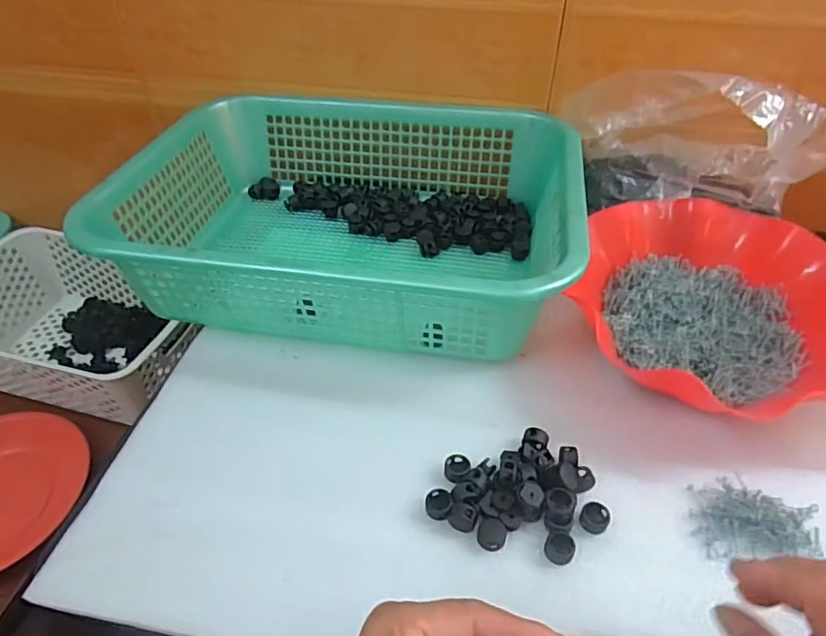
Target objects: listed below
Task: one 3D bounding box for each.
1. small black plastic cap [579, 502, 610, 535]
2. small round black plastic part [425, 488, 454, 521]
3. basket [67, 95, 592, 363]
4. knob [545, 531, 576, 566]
[{"bbox_3d":[0.112,0.124,0.347,0.017,0.009,0.017,0,45,0],"label":"small black plastic cap"},{"bbox_3d":[0.016,0.117,0.354,0.017,0.011,0.019,3,45,4],"label":"small round black plastic part"},{"bbox_3d":[-0.051,-0.102,0.514,0.376,0.104,0.281,7,45,7],"label":"basket"},{"bbox_3d":[0.087,0.136,0.334,0.016,0.011,0.017,0,45,0],"label":"knob"}]

